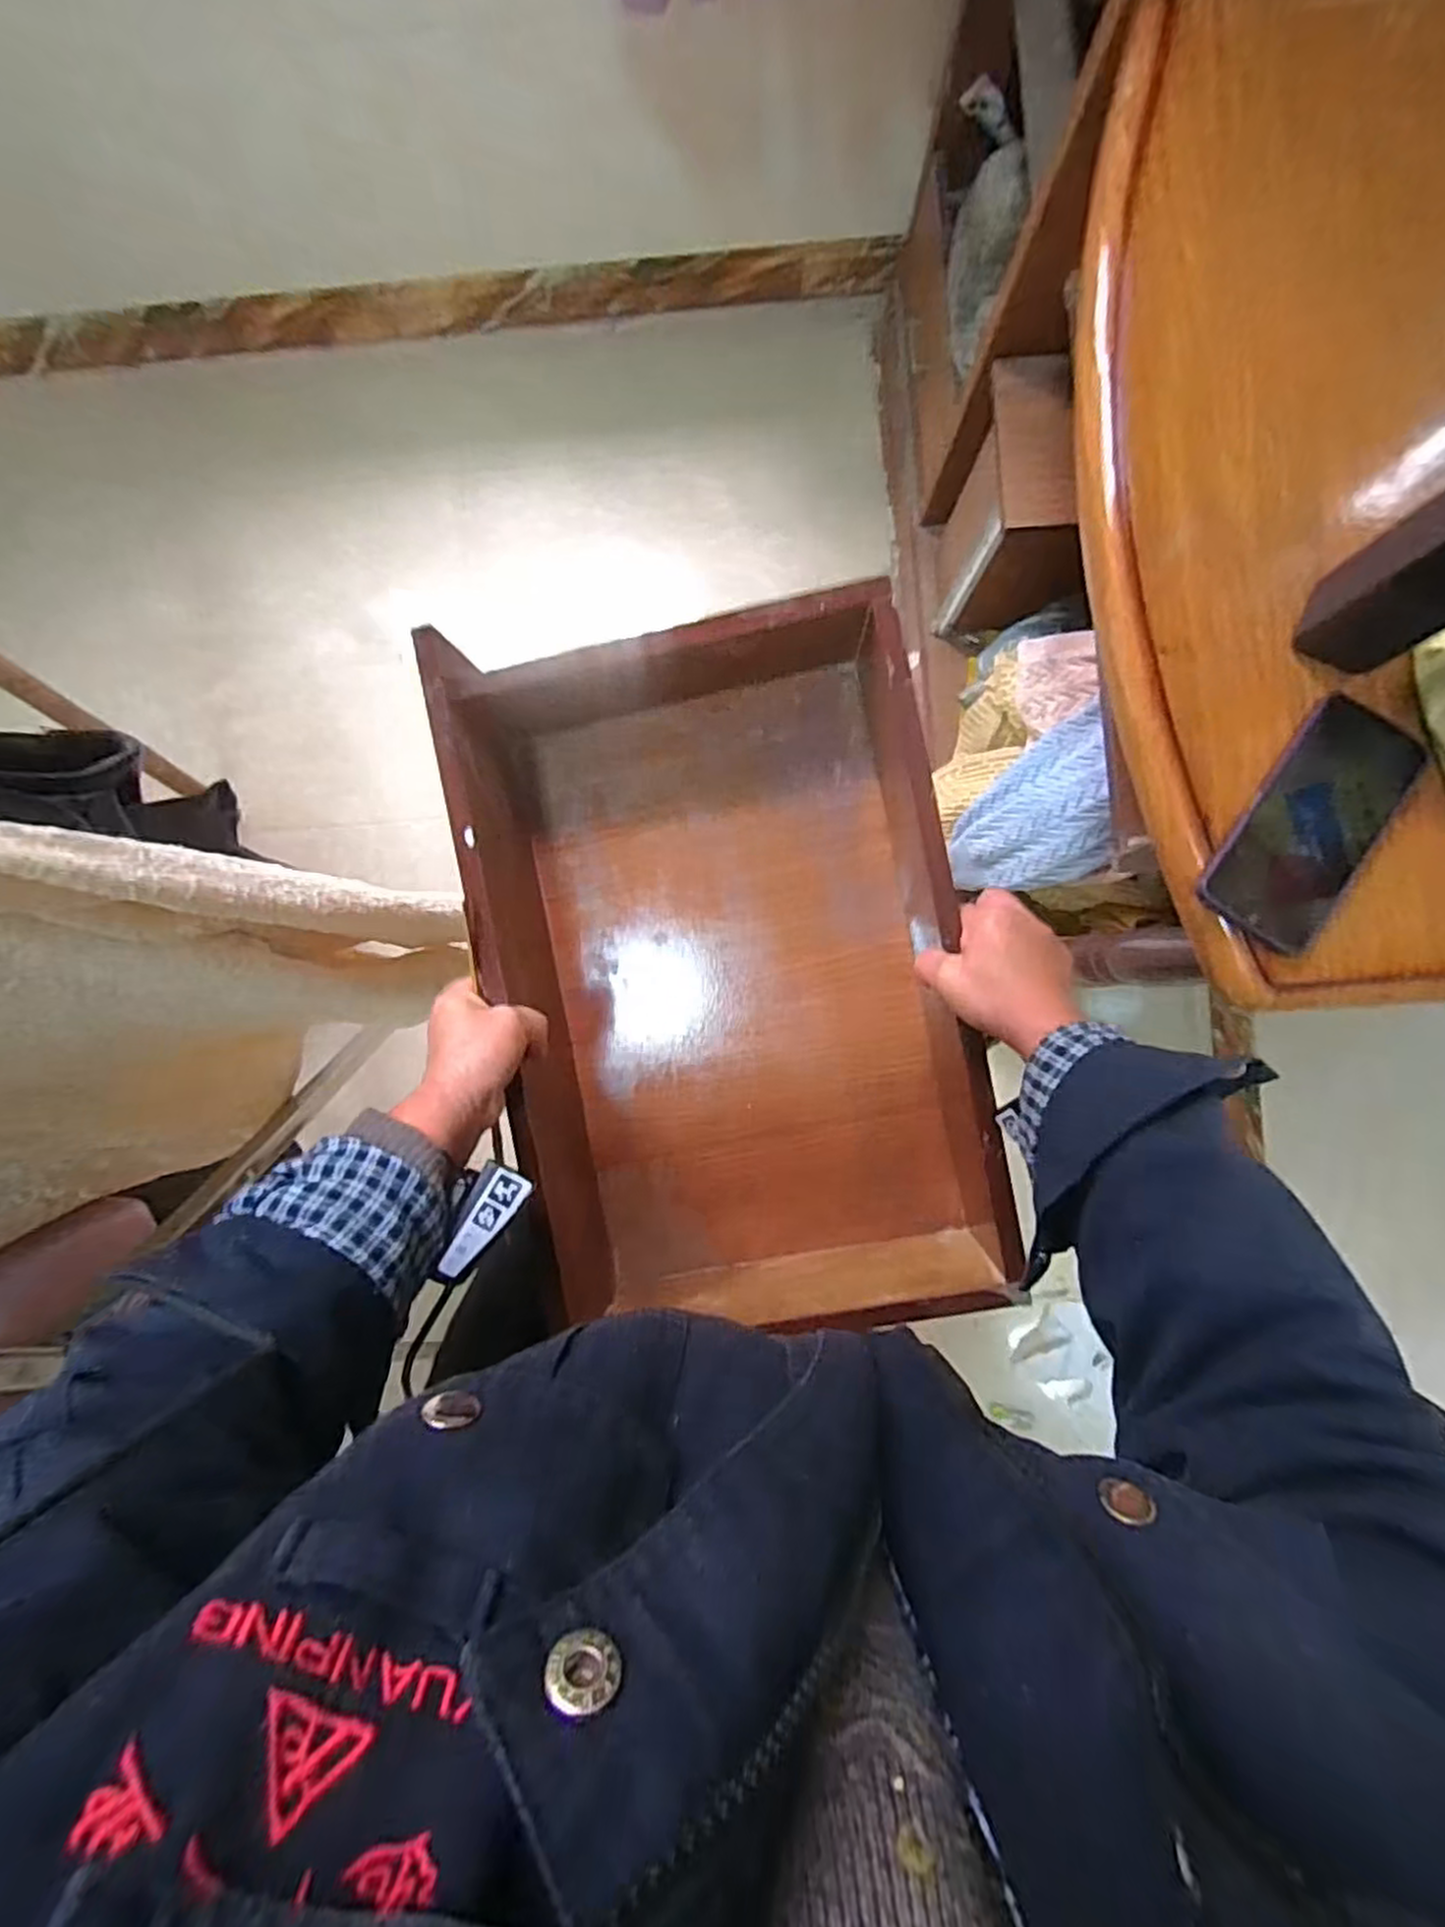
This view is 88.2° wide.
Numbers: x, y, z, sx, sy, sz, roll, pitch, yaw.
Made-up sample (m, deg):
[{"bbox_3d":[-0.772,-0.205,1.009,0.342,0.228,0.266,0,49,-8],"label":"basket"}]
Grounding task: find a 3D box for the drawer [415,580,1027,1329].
[{"bbox_3d":[0.007,0.011,0.535,0.305,0.124,0.472,-11,92,4],"label":"drawer"}]

